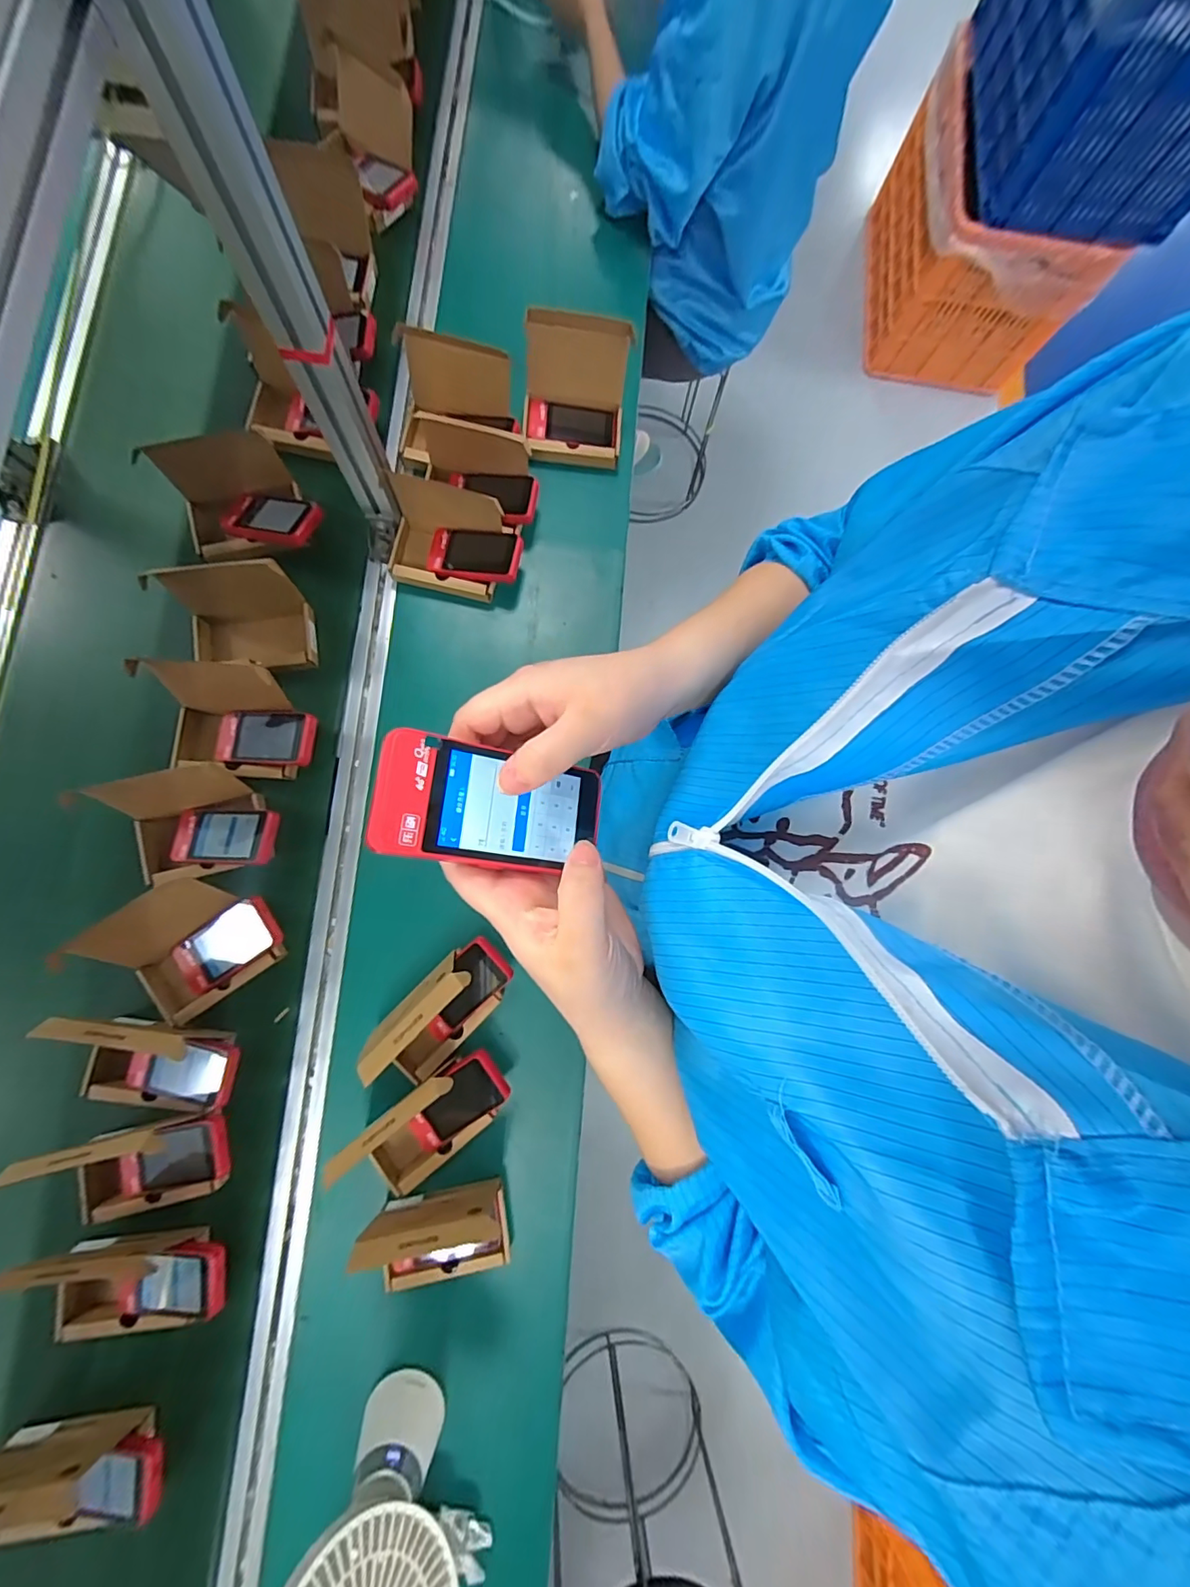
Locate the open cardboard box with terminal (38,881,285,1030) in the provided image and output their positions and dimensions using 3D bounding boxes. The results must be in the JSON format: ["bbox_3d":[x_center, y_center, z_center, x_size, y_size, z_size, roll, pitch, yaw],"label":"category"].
[{"bbox_3d":[-0.456,0.172,0.605,0.167,0.089,0.128,-35,81,-8],"label":"open cardboard box with terminal"}]

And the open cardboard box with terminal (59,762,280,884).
[{"bbox_3d":[-0.474,0.033,0.623,0.185,0.088,0.124,-11,78,-4],"label":"open cardboard box with terminal"}]

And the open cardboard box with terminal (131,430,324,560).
[{"bbox_3d":[-0.468,-0.382,0.701,0.188,0.100,0.113,-6,78,-3],"label":"open cardboard box with terminal"}]

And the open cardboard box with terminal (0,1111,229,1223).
[{"bbox_3d":[-0.481,0.395,0.557,0.170,0.125,0.097,-10,78,-4],"label":"open cardboard box with terminal"}]

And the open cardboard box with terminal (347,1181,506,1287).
[{"bbox_3d":[-0.161,0.472,0.563,0.139,0.137,0.083,-7,78,-3],"label":"open cardboard box with terminal"}]

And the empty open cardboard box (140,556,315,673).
[{"bbox_3d":[-0.448,-0.214,0.667,0.163,0.116,0.094,1,78,-1],"label":"empty open cardboard box"}]

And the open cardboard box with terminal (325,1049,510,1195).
[{"bbox_3d":[-0.175,0.357,0.579,0.167,0.131,0.091,-37,81,-8],"label":"open cardboard box with terminal"}]

